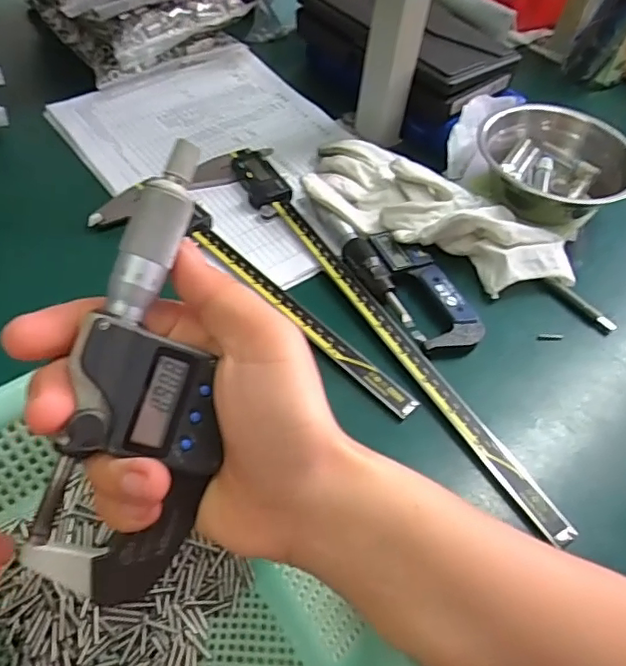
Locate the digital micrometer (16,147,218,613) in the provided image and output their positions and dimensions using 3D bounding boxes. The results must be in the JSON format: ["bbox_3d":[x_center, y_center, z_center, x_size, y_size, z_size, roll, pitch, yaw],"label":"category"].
[{"bbox_3d":[-0.057,0.015,0.195,0.050,0.027,0.152,7,91,2],"label":"digital micrometer"}]

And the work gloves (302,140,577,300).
[{"bbox_3d":[0.098,-0.098,0.457,0.215,0.038,0.092,26,54,12],"label":"work gloves"}]

